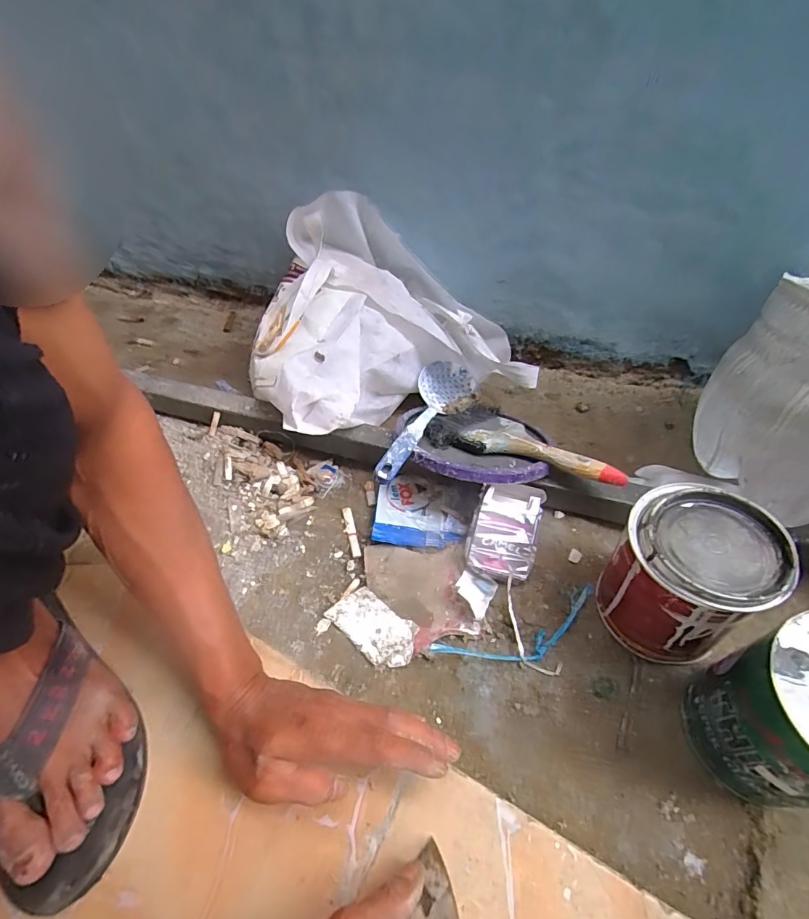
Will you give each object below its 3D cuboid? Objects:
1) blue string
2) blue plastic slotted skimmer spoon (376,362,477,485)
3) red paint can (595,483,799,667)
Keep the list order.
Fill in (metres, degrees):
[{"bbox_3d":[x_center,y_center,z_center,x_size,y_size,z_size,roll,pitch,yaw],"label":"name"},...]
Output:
[{"bbox_3d":[0.110,0.160,0.410,0.167,0.012,0.043,-17,52,-11],"label":"blue string"},{"bbox_3d":[0.029,-0.052,0.524,0.069,0.035,0.245,13,35,13],"label":"blue plastic slotted skimmer spoon"},{"bbox_3d":[0.224,0.099,0.375,0.099,0.139,0.092,-1,51,2],"label":"red paint can"}]

